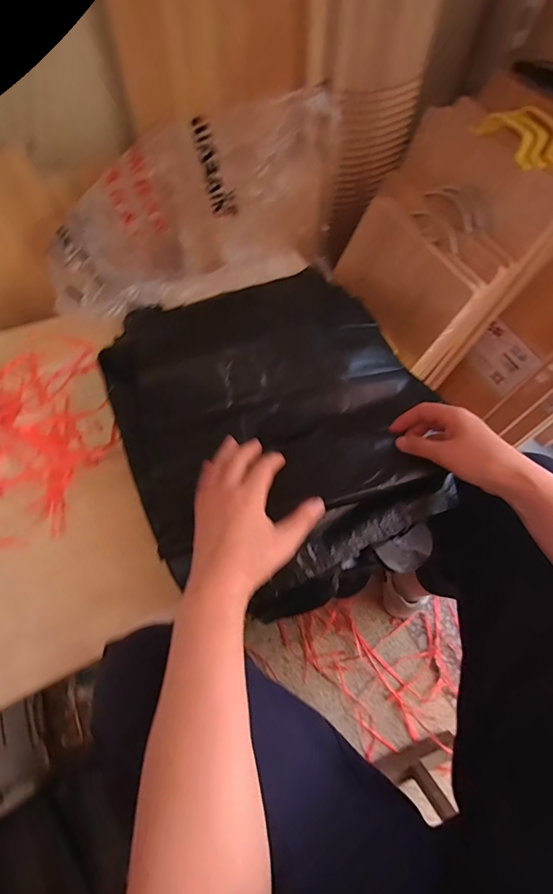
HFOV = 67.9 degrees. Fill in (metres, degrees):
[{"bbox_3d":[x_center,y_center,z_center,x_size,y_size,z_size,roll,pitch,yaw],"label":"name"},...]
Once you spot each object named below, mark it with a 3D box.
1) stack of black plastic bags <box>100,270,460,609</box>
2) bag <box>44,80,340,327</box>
[{"bbox_3d":[-0.003,-0.043,0.505,0.356,0.062,0.437,-19,63,-14],"label":"stack of black plastic bags"},{"bbox_3d":[-0.114,-0.354,0.611,0.448,0.223,0.151,-22,64,-15],"label":"bag"}]

